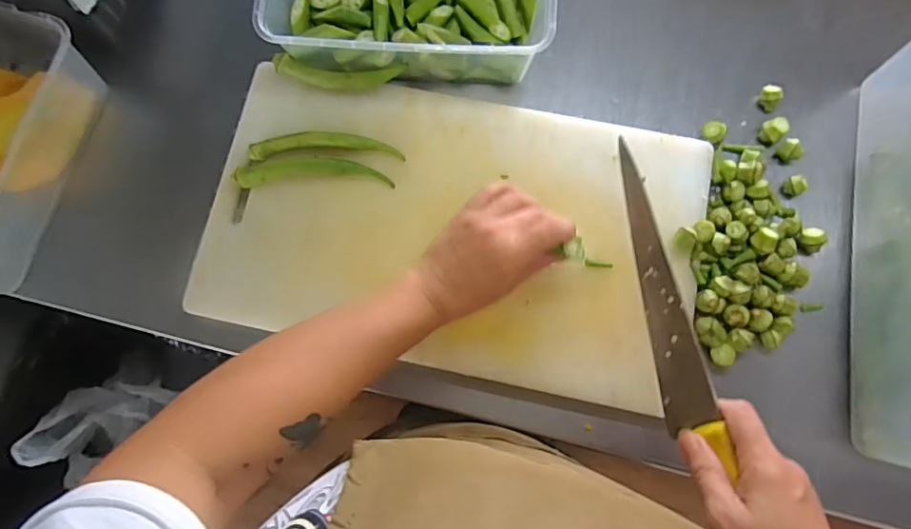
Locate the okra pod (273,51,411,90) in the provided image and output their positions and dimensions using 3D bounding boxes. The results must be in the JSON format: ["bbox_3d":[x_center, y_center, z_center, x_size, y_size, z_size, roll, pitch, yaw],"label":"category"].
[{"bbox_3d":[-0.107,-0.174,0.491,0.118,0.019,0.025,4,78,3],"label":"okra pod"}]

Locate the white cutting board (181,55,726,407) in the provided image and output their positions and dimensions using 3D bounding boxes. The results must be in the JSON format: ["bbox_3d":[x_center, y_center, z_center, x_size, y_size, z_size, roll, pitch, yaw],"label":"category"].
[{"bbox_3d":[-0.004,-0.035,0.465,0.416,0.021,0.241,12,76,4],"label":"white cutting board"}]

